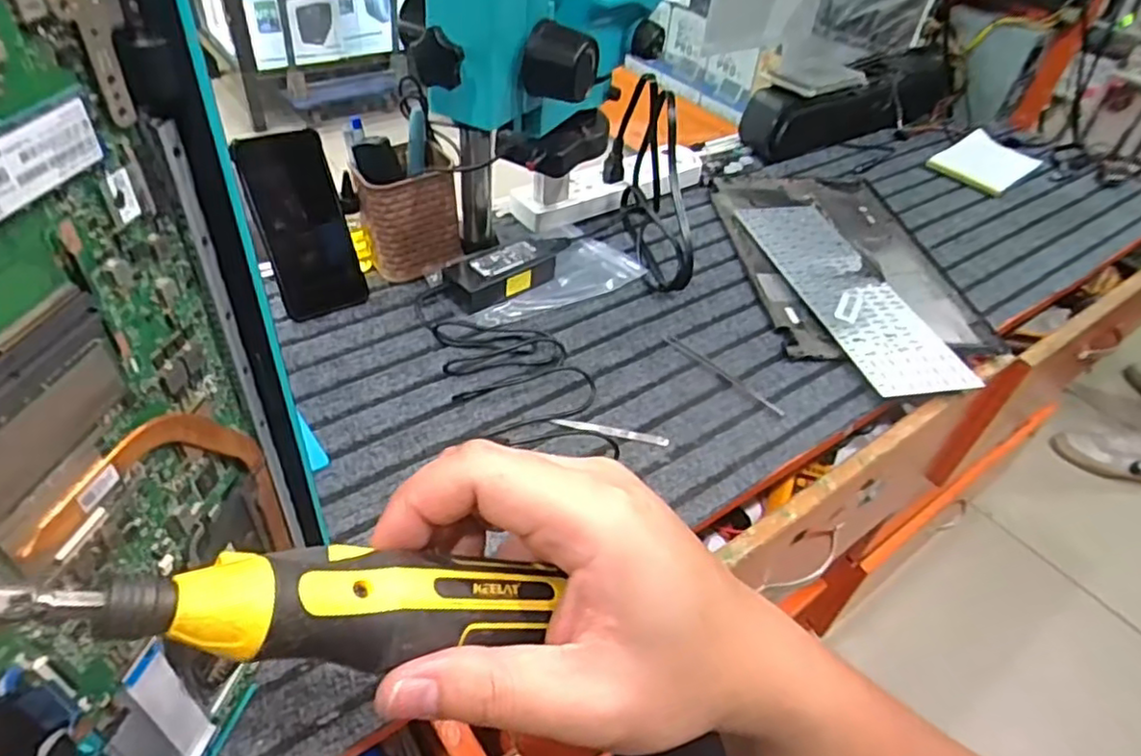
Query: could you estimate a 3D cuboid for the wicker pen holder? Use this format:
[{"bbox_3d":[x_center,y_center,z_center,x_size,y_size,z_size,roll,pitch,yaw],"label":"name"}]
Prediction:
[{"bbox_3d":[-0.155,-0.159,0.654,0.088,0.102,0.071,-13,45,-20],"label":"wicker pen holder"}]

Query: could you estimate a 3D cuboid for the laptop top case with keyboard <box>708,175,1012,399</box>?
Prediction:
[{"bbox_3d":[0.297,-0.126,0.737,0.221,0.017,0.393,0,42,-7],"label":"laptop top case with keyboard"}]

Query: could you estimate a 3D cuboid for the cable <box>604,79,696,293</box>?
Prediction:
[{"bbox_3d":[0.081,-0.203,0.700,0.052,0.155,0.196,-2,42,-9],"label":"cable"}]

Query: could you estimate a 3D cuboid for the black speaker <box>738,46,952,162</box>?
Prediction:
[{"bbox_3d":[0.417,-0.399,0.991,0.389,0.080,0.114,-24,50,-29],"label":"black speaker"}]

